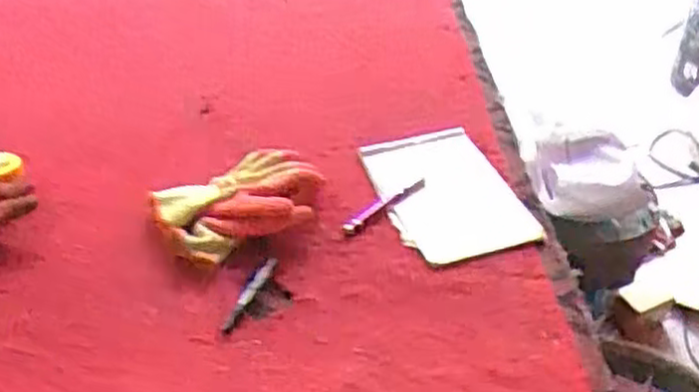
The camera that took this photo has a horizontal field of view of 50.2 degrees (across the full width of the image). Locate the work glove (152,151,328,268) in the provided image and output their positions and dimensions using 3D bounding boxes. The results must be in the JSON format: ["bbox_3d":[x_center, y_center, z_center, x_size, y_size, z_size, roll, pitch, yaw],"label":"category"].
[{"bbox_3d":[-0.146,0.005,1.029,0.230,0.042,0.151,-21,47,-27],"label":"work glove"}]

